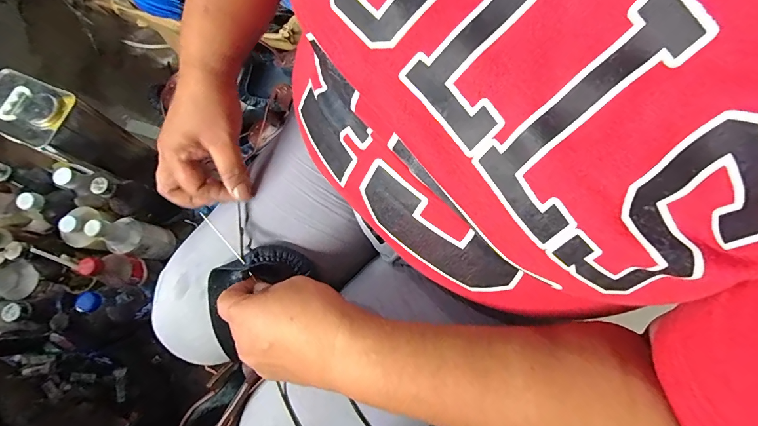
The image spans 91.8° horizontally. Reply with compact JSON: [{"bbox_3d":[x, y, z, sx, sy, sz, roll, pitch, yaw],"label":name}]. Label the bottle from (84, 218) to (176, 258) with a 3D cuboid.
[{"bbox_3d":[-0.454,0.045,0.680,0.056,0.167,0.064,14,77,4],"label":"bottle"}]

